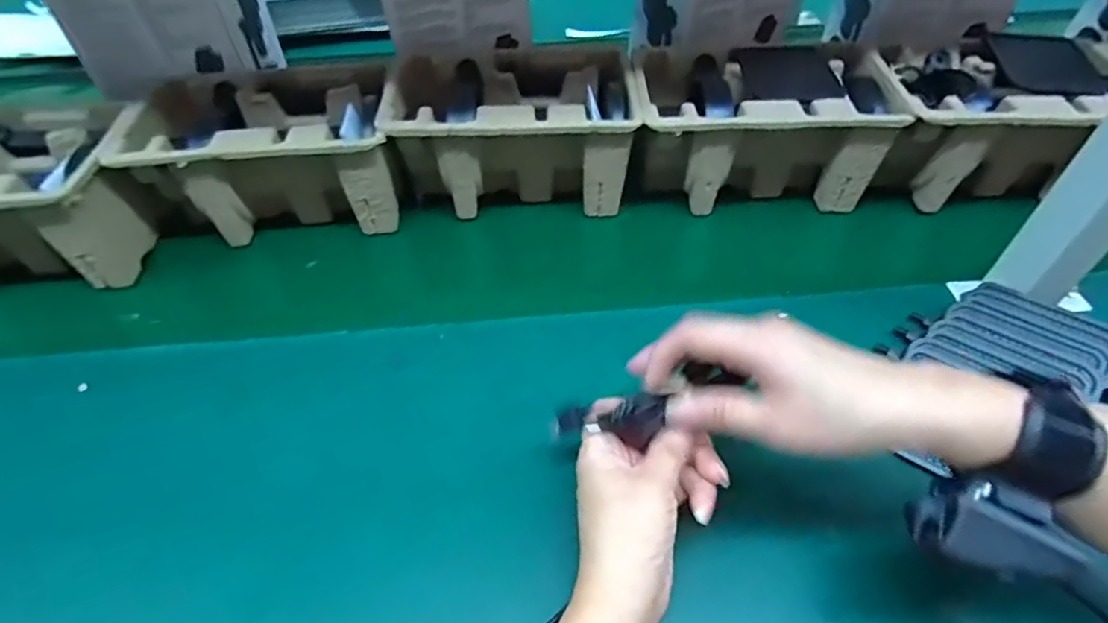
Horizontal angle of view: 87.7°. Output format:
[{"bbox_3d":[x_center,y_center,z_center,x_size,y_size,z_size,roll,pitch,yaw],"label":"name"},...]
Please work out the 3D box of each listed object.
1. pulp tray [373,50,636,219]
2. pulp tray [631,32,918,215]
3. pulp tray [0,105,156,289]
[{"bbox_3d":[-0.037,-0.172,0.557,0.215,0.104,0.132,-4,49,-1],"label":"pulp tray"},{"bbox_3d":[0.191,-0.176,0.558,0.224,0.105,0.140,0,49,2],"label":"pulp tray"},{"bbox_3d":[-0.480,-0.094,0.503,0.228,0.108,0.141,-4,49,-1],"label":"pulp tray"}]

